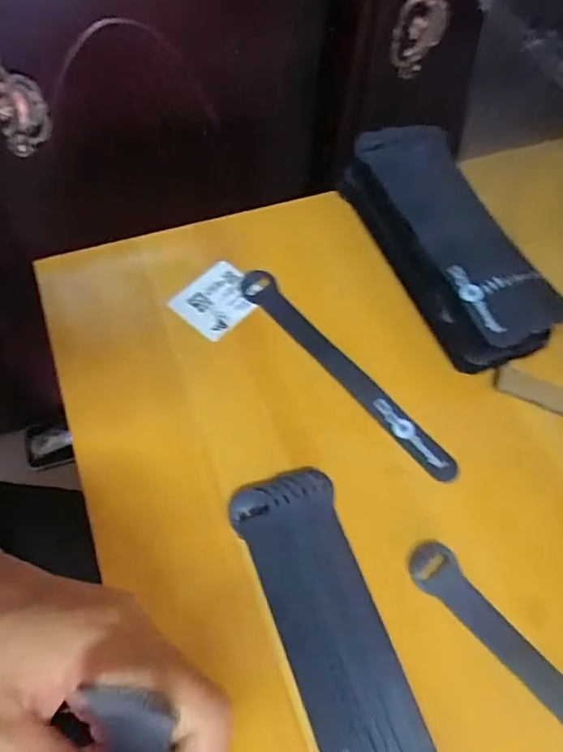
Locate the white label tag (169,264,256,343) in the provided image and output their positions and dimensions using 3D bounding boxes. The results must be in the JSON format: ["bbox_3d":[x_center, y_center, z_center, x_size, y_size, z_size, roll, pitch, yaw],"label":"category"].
[{"bbox_3d":[-0.047,-0.057,0.397,0.049,0.004,0.057,40,69,16],"label":"white label tag"}]

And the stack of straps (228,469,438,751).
[{"bbox_3d":[0.032,0.146,0.275,0.056,0.017,0.200,-17,66,-10],"label":"stack of straps"}]

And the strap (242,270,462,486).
[{"bbox_3d":[0.041,-0.006,0.370,0.024,0.010,0.199,-38,71,-18],"label":"strap"}]

